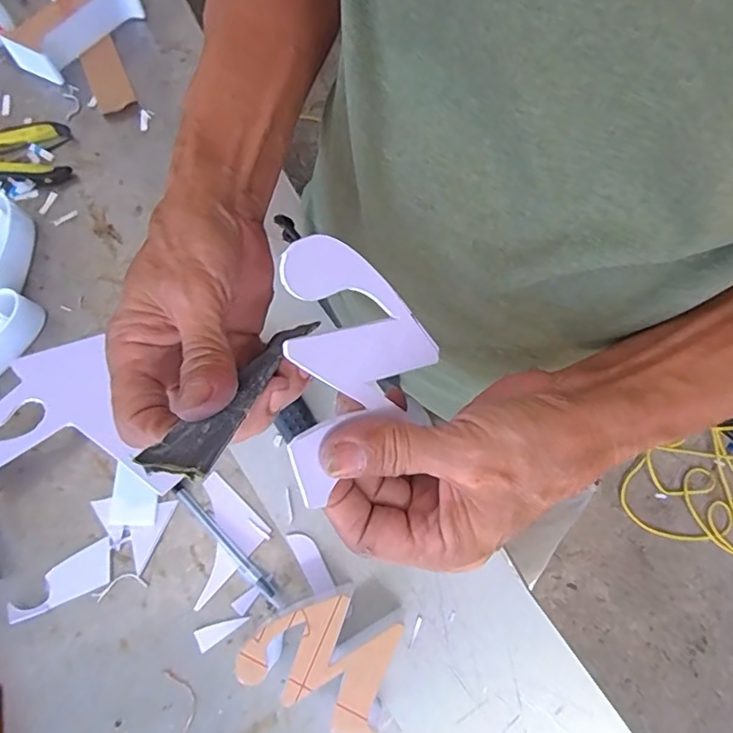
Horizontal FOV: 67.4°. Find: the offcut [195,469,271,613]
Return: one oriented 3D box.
[{"bbox_3d":[-0.130,0.141,0.453,0.069,0.006,0.082,41,78,11],"label":"offcut"}]

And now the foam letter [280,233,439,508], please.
[{"bbox_3d":[0.000,-0.001,0.242,0.080,0.004,0.106,-9,102,-38],"label":"foam letter"}]

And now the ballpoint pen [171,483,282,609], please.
[{"bbox_3d":[-0.114,0.145,0.449,0.128,0.012,0.010,43,79,11],"label":"ballpoint pen"}]

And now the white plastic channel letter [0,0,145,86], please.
[{"bbox_3d":[-0.320,-0.371,0.582,0.083,0.048,0.132,39,78,11],"label":"white plastic channel letter"}]

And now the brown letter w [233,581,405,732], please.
[{"bbox_3d":[-0.030,0.209,0.408,0.109,0.051,0.085,24,76,7],"label":"brown letter w"}]

